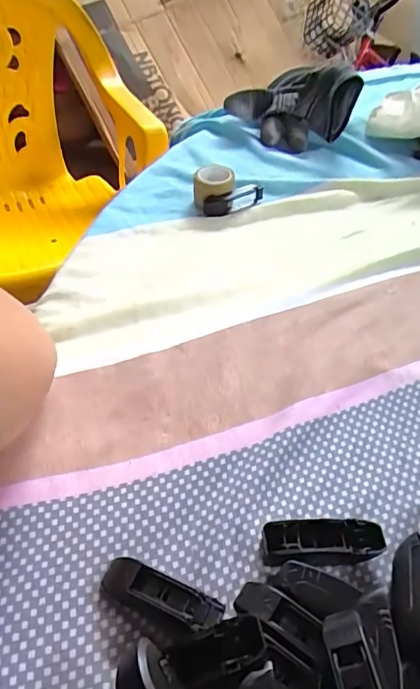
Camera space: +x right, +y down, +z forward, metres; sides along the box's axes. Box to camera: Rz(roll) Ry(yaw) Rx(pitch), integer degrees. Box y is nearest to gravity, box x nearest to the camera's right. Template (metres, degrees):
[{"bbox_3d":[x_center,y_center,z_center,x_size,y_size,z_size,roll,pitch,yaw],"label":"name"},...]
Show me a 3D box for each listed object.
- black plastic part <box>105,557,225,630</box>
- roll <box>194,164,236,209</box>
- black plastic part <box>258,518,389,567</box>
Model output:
[{"bbox_3d":[-0.022,0.110,0.226,0.055,0.014,0.015,19,50,15],"label":"black plastic part"},{"bbox_3d":[0.002,-0.134,0.439,0.033,0.028,0.034,1,48,-1],"label":"roll"},{"bbox_3d":[0.053,0.095,0.243,0.055,0.017,0.019,-2,48,-3],"label":"black plastic part"}]

